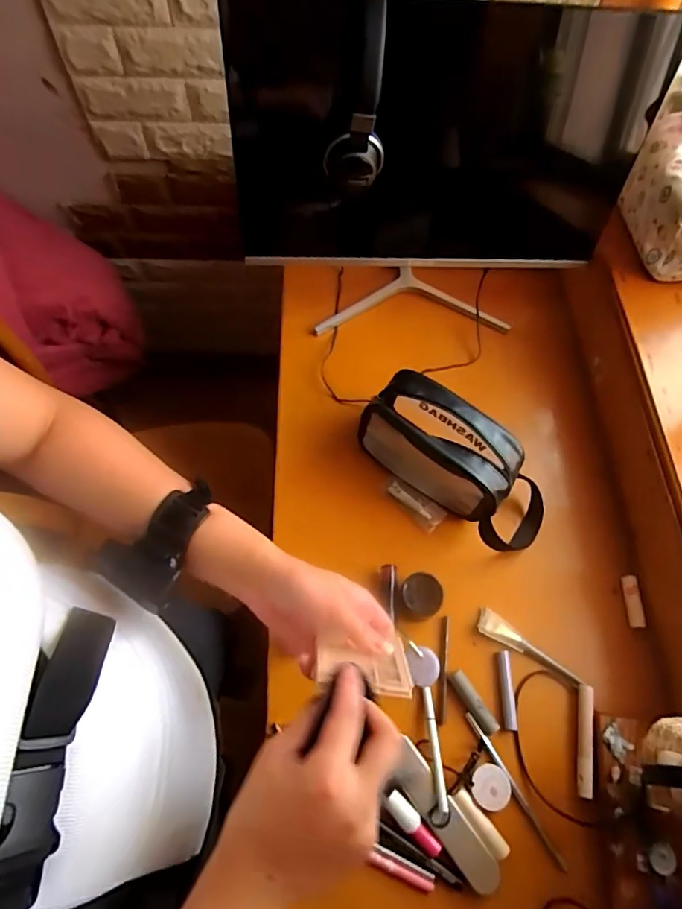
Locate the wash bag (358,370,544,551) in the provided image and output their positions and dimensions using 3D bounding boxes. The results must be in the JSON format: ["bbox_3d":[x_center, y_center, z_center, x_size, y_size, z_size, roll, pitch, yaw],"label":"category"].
[{"bbox_3d":[0.156,0.005,0.688,0.264,0.119,0.107,38,69,15],"label":"wash bag"}]

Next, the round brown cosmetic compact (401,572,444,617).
[{"bbox_3d":[0.101,0.179,0.652,0.048,0.045,0.051,1,64,-2],"label":"round brown cosmetic compact"}]

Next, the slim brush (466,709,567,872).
[{"bbox_3d":[0.194,0.371,0.578,0.009,0.011,0.167,-27,68,-14],"label":"slim brush"}]

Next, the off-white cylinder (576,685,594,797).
[{"bbox_3d":[0.282,0.330,0.600,0.015,0.018,0.115,14,64,4],"label":"off-white cylinder"}]

